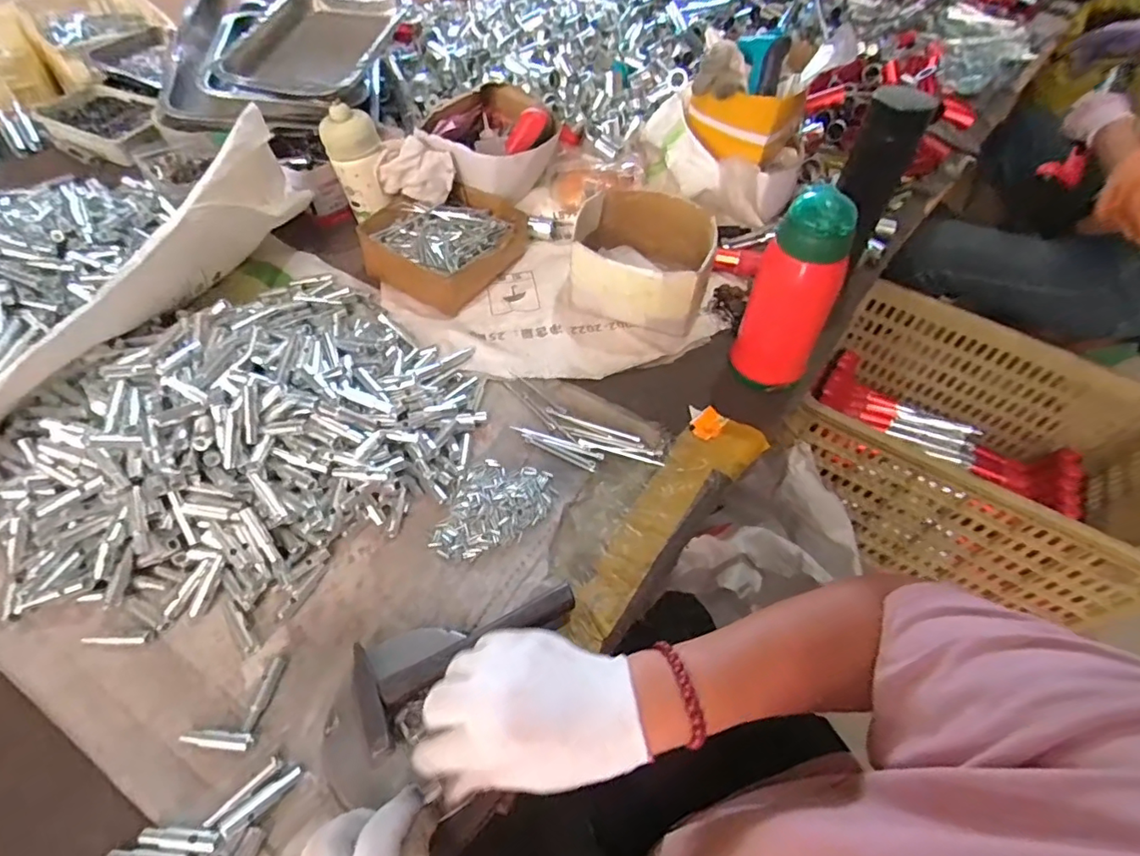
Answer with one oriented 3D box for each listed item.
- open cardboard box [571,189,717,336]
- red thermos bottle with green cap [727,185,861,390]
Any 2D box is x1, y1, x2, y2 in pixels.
[{"bbox_3d":[0.089,-0.204,0.670,0.157,0.089,0.161,13,53,8],"label":"open cardboard box"},{"bbox_3d":[0.221,-0.128,0.545,0.077,0.198,0.066,19,55,13],"label":"red thermos bottle with green cap"}]

